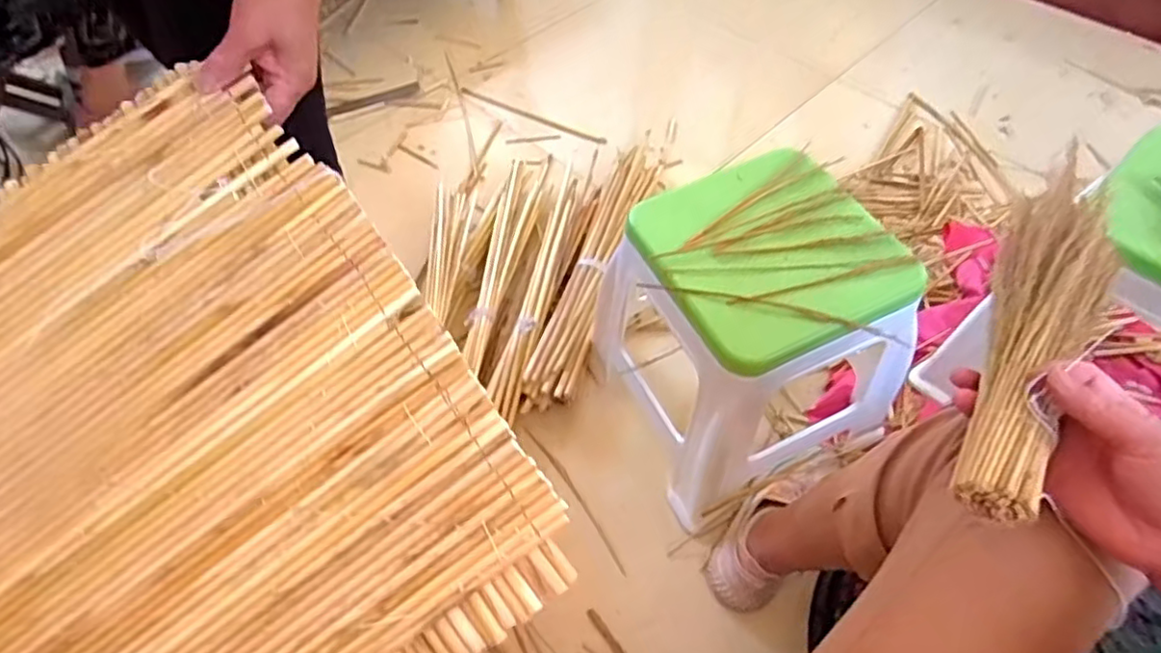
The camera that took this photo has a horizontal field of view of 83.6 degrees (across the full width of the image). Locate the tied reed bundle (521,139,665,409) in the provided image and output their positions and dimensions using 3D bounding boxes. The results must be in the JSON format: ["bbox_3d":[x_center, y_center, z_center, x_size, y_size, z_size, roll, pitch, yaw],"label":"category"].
[{"bbox_3d":[0.039,-0.132,1.065,0.093,0.063,0.589,14,57,10],"label":"tied reed bundle"}]

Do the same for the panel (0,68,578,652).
[{"bbox_3d":[-0.317,0.108,0.449,0.484,0.019,0.462,-37,82,-1],"label":"panel"}]

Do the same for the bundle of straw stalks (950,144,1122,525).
[{"bbox_3d":[0.309,-0.009,0.429,0.067,0.037,0.297,25,62,17],"label":"bundle of straw stalks"}]

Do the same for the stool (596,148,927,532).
[{"bbox_3d":[0.208,0.013,0.802,0.283,0.314,0.277,-20,58,-12],"label":"stool"}]

